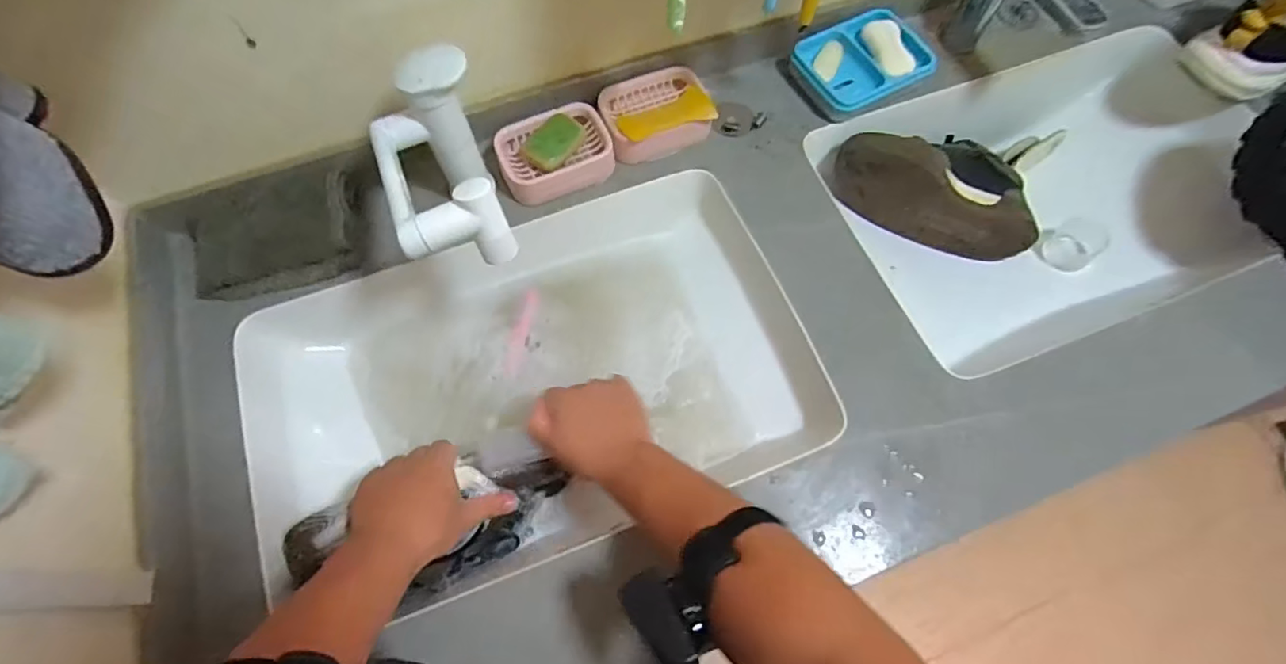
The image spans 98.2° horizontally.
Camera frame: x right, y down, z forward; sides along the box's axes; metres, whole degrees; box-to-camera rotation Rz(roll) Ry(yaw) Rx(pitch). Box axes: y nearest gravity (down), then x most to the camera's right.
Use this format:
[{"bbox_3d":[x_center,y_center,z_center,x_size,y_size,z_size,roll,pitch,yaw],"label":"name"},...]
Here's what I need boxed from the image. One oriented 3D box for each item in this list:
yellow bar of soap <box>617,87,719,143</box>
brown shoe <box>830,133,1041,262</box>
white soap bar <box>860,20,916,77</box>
[{"bbox_3d":[0.028,-0.250,0.637,0.108,0.018,0.036,-16,68,-7],"label":"yellow bar of soap"},{"bbox_3d":[0.384,-0.193,0.718,0.281,0.102,0.115,13,67,-14],"label":"brown shoe"},{"bbox_3d":[0.304,-0.355,0.689,0.045,0.010,0.097,-9,68,-4],"label":"white soap bar"}]

